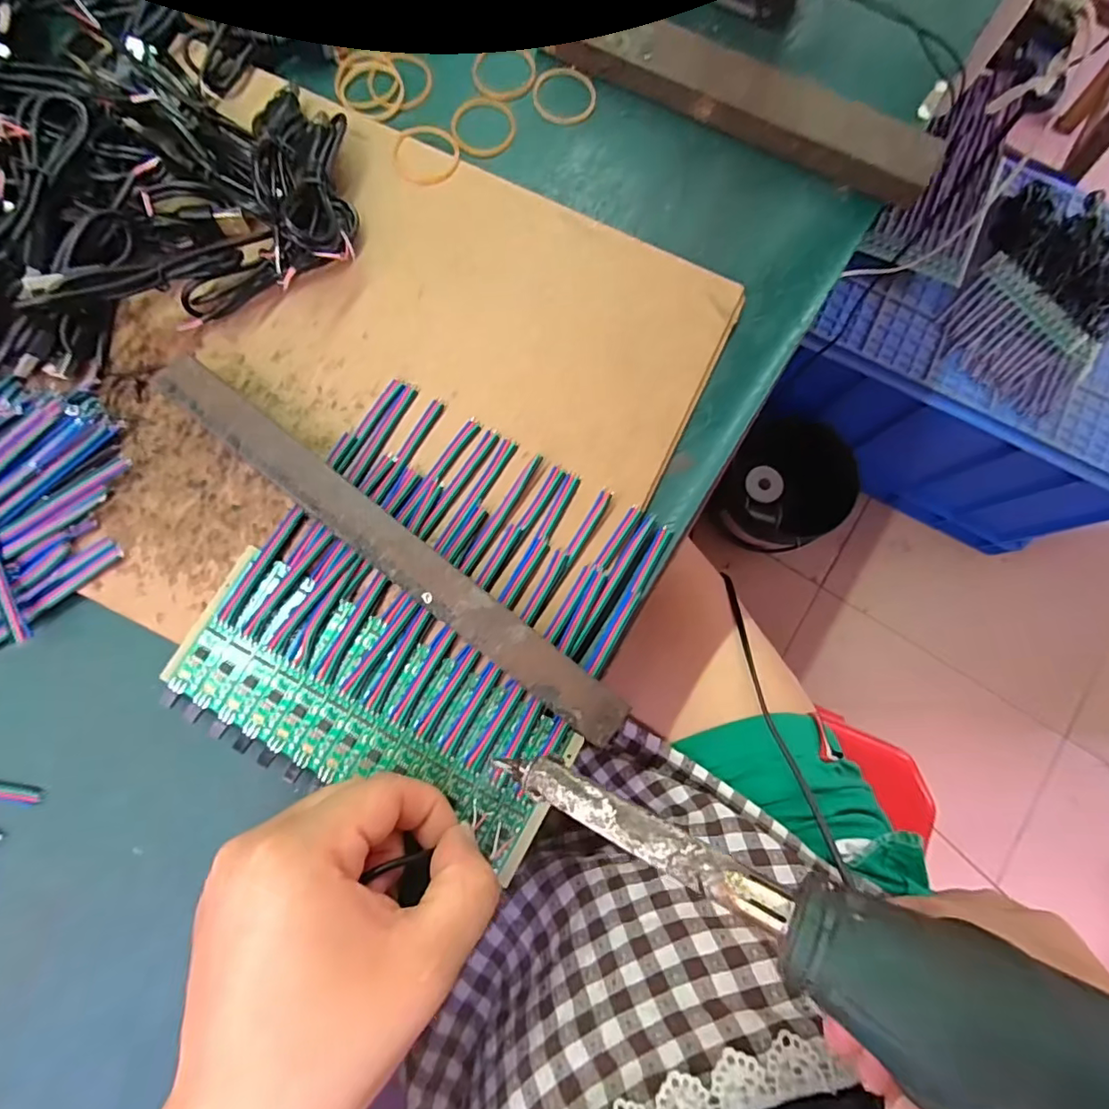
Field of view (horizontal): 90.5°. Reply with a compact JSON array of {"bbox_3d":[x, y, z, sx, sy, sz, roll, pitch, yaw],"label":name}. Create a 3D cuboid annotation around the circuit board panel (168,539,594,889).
[{"bbox_3d":[-0.074,0.062,0.228,0.162,0.004,0.066,25,81,2],"label":"circuit board panel"}]

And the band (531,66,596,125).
[{"bbox_3d":[0.005,-0.236,0.281,0.032,0.004,0.034,0,82,-2],"label":"band"}]

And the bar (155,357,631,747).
[{"bbox_3d":[-0.069,-0.003,0.229,0.232,0.019,0.021,39,82,4],"label":"bar"}]

